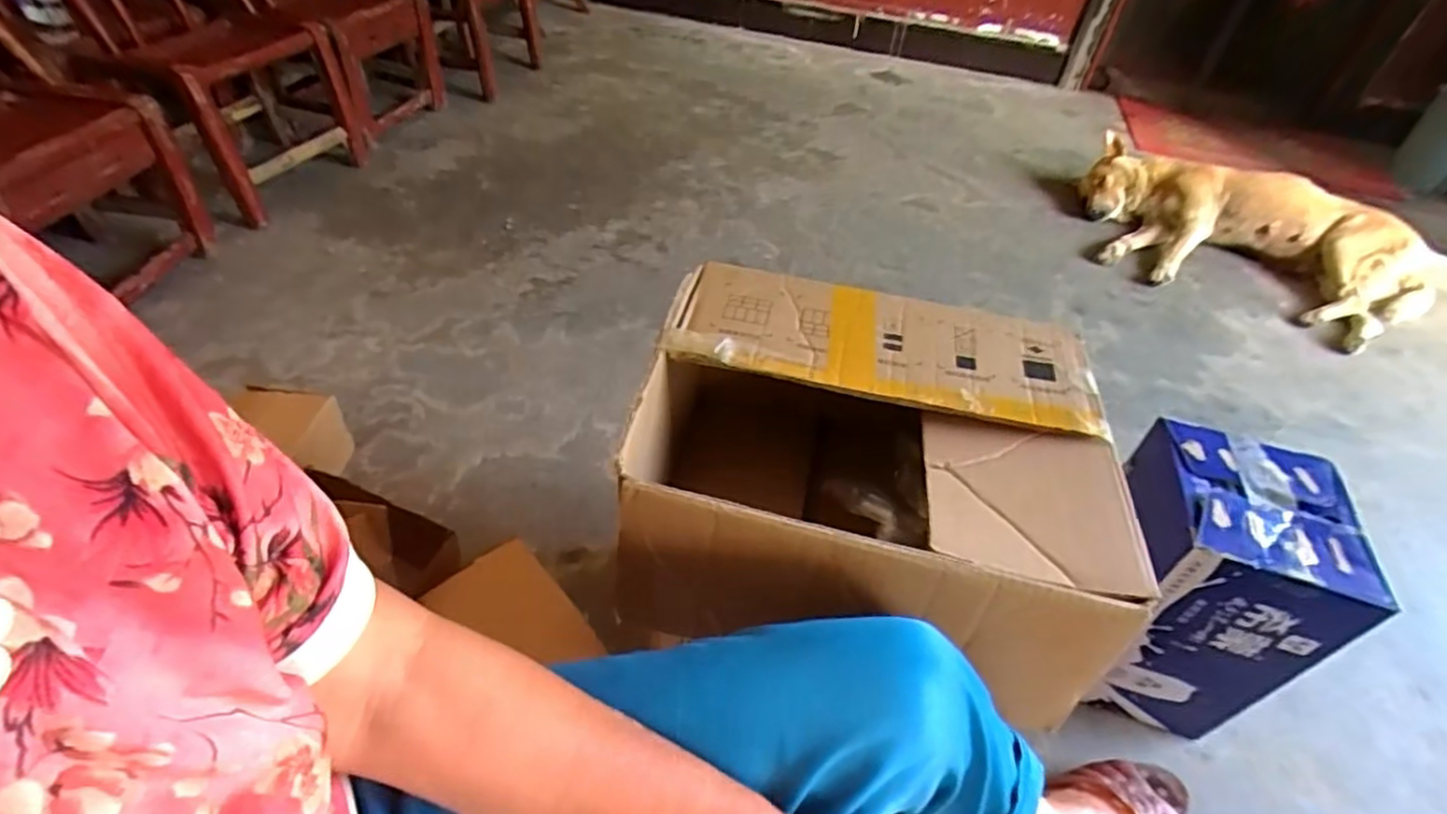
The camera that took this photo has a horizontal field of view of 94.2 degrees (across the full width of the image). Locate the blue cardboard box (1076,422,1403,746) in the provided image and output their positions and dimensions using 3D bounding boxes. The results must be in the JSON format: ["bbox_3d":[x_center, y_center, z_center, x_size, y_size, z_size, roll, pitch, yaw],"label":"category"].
[{"bbox_3d":[0.519,0.203,0.764,0.171,0.315,0.190,16,45,10],"label":"blue cardboard box"}]

